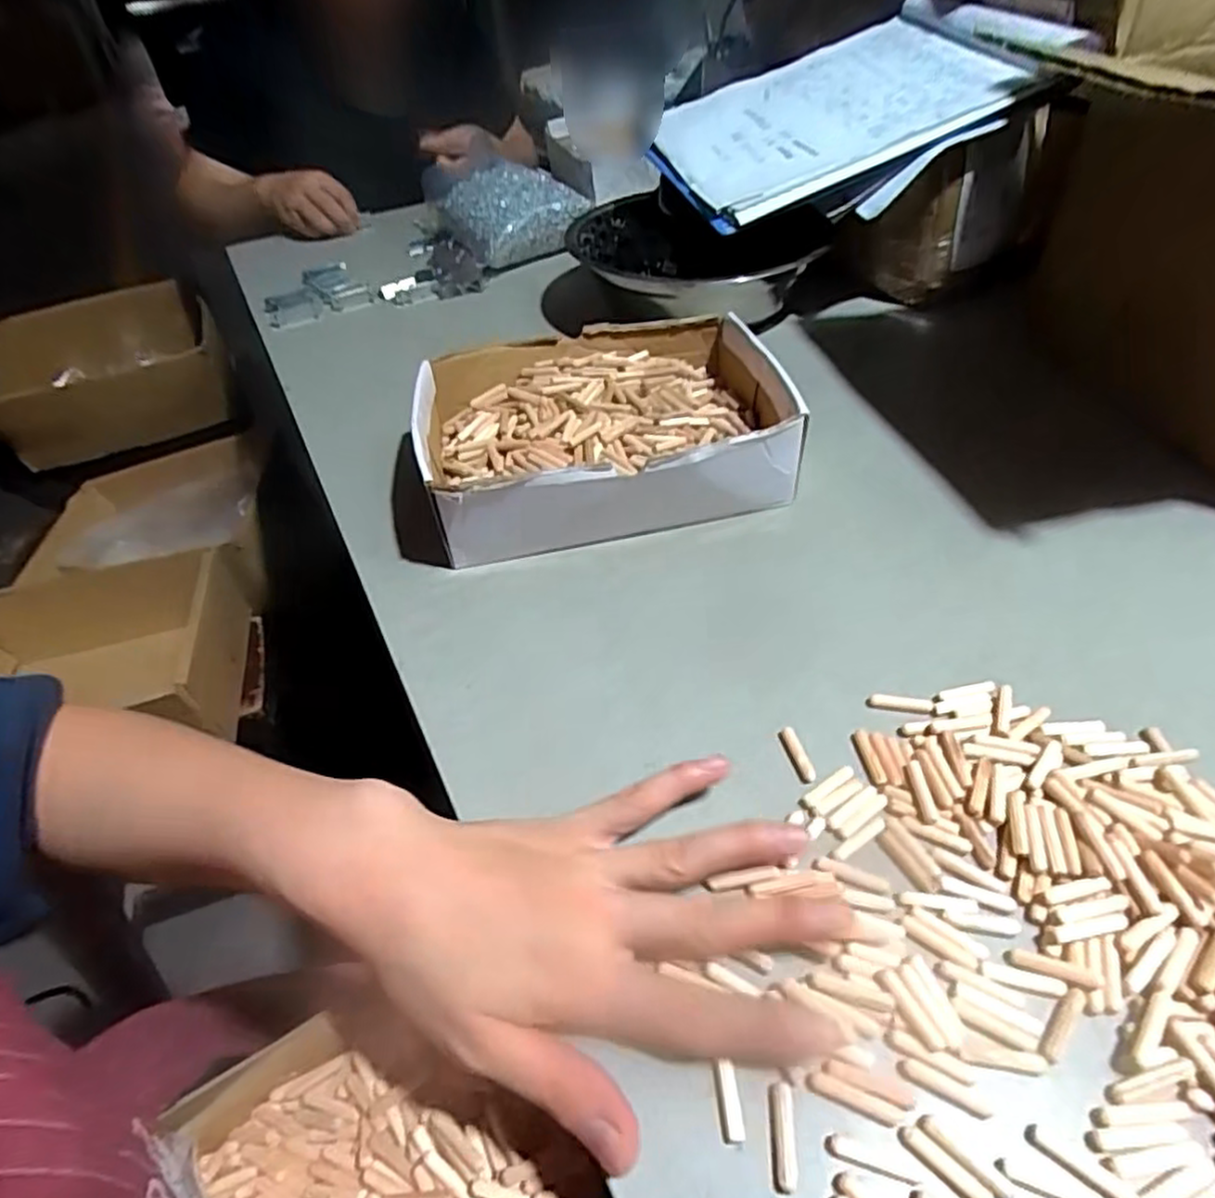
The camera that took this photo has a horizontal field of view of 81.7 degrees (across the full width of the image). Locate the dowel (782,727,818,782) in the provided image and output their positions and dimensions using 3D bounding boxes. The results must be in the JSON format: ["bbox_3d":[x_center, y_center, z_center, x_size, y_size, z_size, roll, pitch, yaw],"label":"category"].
[{"bbox_3d":[0.092,0.075,0.339,0.007,0.005,0.029,-14,45,-8],"label":"dowel"}]

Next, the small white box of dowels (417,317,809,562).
[{"bbox_3d":[-0.004,-0.120,0.499,0.235,0.068,0.189,-10,45,-4],"label":"small white box of dowels"}]

